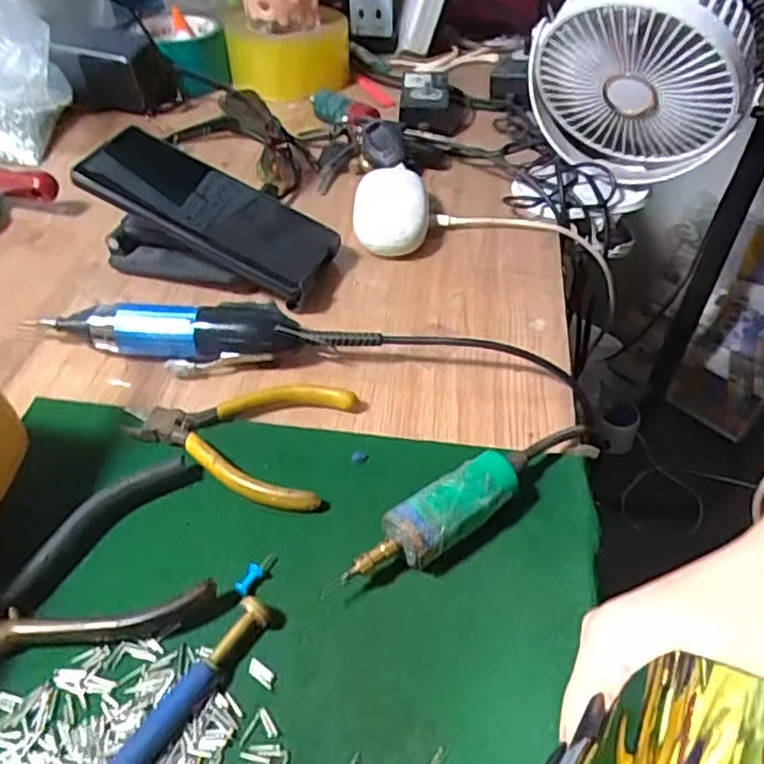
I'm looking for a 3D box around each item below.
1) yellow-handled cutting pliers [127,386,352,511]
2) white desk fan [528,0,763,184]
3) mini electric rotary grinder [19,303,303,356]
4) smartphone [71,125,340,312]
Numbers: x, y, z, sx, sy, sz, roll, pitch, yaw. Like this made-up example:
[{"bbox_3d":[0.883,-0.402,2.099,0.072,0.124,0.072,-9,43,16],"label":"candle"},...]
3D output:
[{"bbox_3d":[-0.083,0.027,0.360,0.120,0.011,0.078,9,46,9],"label":"yellow-handled cutting pliers"},{"bbox_3d":[0.185,-0.218,0.506,0.159,0.175,0.087,31,52,27],"label":"white desk fan"},{"bbox_3d":[-0.131,-0.031,0.407,0.165,0.031,0.024,5,45,4],"label":"mini electric rotary grinder"},{"bbox_3d":[-0.113,-0.117,0.452,0.168,0.016,0.073,29,48,-4],"label":"smartphone"}]

